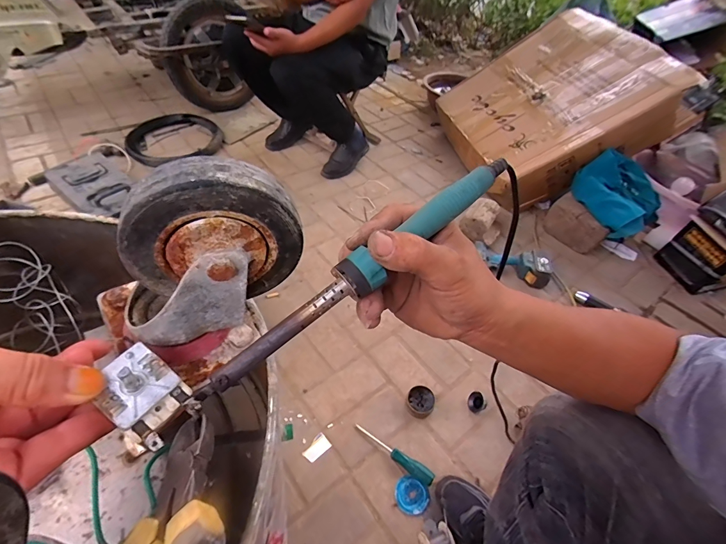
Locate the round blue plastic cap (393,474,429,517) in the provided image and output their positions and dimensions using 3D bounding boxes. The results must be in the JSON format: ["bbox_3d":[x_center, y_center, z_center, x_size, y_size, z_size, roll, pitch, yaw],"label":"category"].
[{"bbox_3d":[0.098,0.447,0.721,0.064,0.011,0.067,3,48,-3],"label":"round blue plastic cap"}]

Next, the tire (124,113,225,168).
[{"bbox_3d":[-0.774,-0.556,1.485,0.364,0.039,0.345,-18,52,-21],"label":"tire"}]

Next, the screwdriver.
[{"bbox_3d":[0.064,0.381,0.764,0.189,0.024,0.026,30,52,20],"label":"screwdriver"}]

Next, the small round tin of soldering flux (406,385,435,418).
[{"bbox_3d":[0.134,0.301,0.836,0.061,0.029,0.067,3,48,-3],"label":"small round tin of soldering flux"}]

